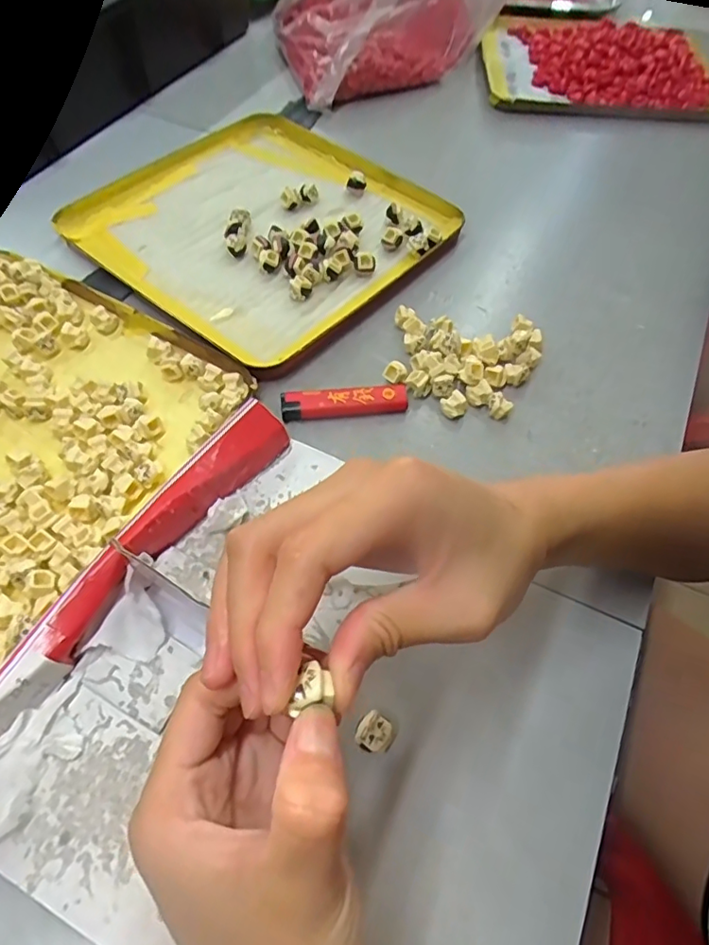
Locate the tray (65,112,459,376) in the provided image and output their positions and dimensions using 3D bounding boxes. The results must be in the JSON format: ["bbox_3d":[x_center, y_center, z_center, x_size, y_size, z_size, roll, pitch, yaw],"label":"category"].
[{"bbox_3d":[-0.069,-0.200,0.453,0.239,0.020,0.232,36,63,17],"label":"tray"}]

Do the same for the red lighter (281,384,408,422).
[{"bbox_3d":[-0.006,-0.045,0.357,0.078,0.009,0.019,-6,59,-8],"label":"red lighter"}]

